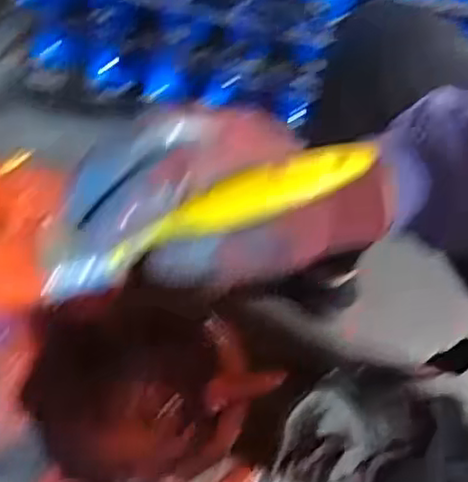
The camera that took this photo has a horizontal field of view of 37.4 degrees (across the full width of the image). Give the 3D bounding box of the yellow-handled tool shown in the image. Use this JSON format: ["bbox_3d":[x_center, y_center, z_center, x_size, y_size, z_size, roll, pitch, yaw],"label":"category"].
[{"bbox_3d":[-0.011,-0.009,0.283,0.138,0.011,0.020,-25,60,-4],"label":"yellow-handled tool"}]

